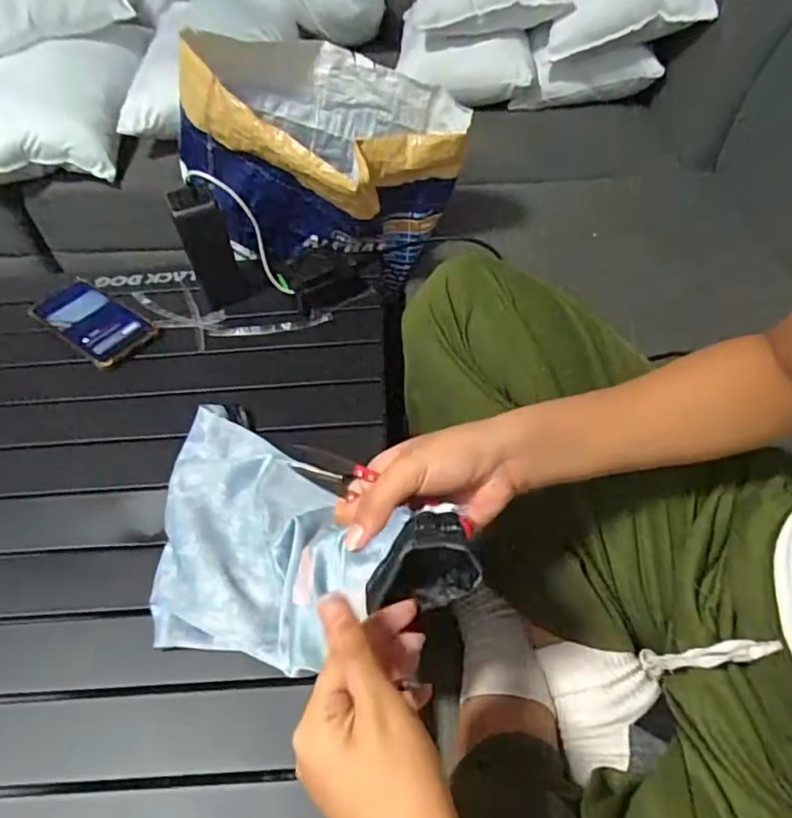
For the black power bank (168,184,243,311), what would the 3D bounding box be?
[{"bbox_3d":[-0.215,-0.186,0.652,0.056,0.140,0.033,-15,51,-9],"label":"black power bank"}]

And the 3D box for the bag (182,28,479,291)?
[{"bbox_3d":[-0.090,-0.307,0.707,0.320,0.217,0.241,13,52,14],"label":"bag"}]

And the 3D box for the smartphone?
[{"bbox_3d":[-0.362,-0.108,0.670,0.185,0.015,0.076,31,58,25],"label":"smartphone"}]

